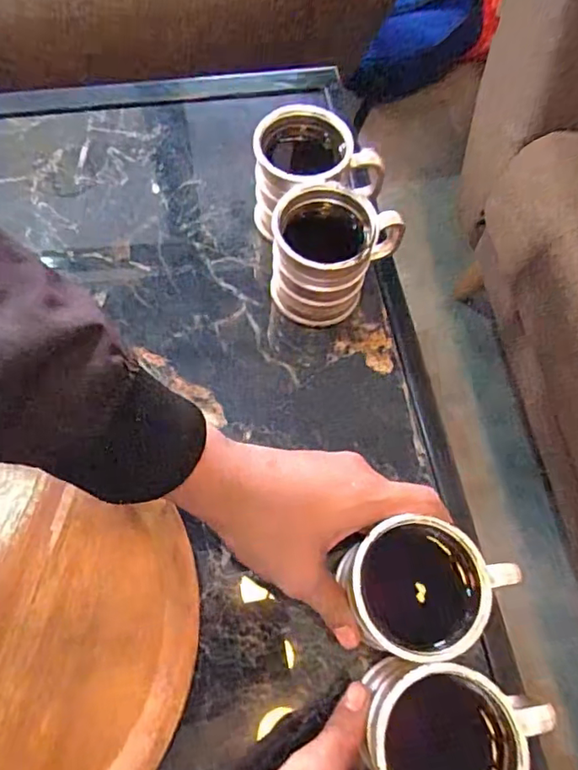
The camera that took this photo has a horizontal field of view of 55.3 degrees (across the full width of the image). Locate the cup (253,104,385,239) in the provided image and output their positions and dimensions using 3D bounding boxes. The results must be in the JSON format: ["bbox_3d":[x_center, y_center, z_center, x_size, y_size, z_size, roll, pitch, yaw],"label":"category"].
[{"bbox_3d":[0.023,-0.161,0.451,0.104,0.094,0.086,0,67,-3],"label":"cup"}]

